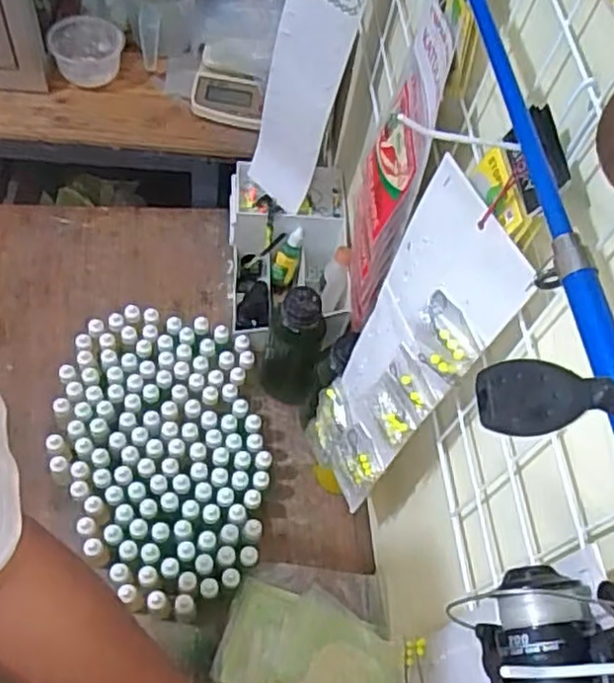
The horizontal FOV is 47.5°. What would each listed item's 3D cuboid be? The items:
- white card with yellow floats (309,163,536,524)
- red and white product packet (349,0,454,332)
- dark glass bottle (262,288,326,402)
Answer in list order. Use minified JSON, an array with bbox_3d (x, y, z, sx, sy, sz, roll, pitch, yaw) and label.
[{"bbox_3d":[0.065,0.028,0.555,0.021,0.385,0.097,-15,65,-22],"label":"white card with yellow floats"},{"bbox_3d":[0.069,-0.138,0.598,0.016,0.299,0.125,1,57,-13],"label":"red and white product packet"},{"bbox_3d":[-0.017,0.004,0.806,0.062,0.189,0.068,3,60,-6],"label":"dark glass bottle"}]

